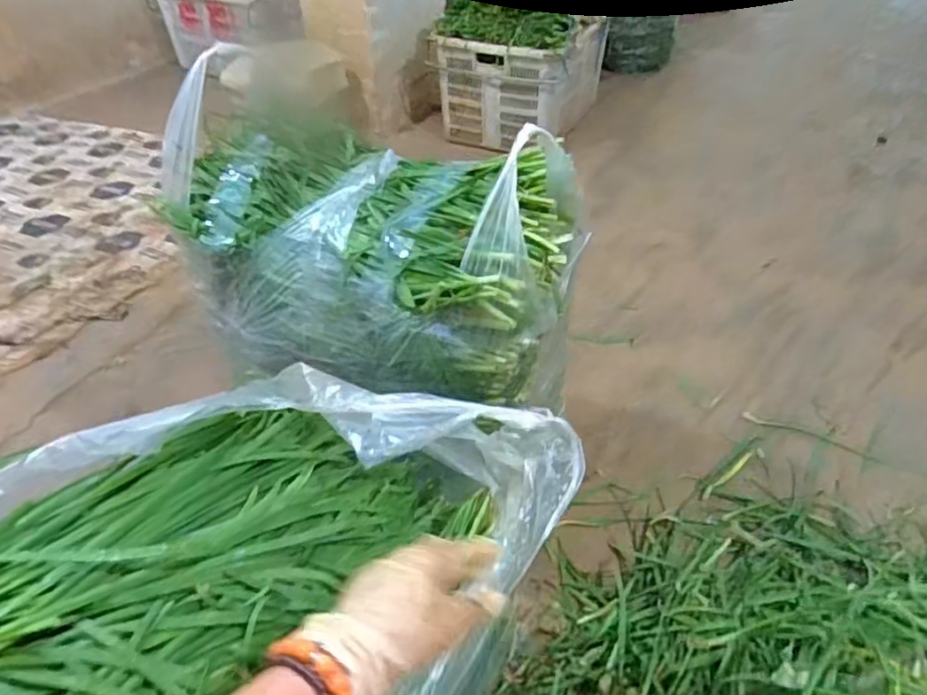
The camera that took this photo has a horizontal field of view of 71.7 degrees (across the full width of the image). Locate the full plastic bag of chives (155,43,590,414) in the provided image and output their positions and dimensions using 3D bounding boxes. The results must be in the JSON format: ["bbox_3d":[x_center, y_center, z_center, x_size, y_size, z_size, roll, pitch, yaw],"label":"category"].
[{"bbox_3d":[-0.121,-0.123,0.807,0.511,0.283,0.250,6,40,9],"label":"full plastic bag of chives"}]

